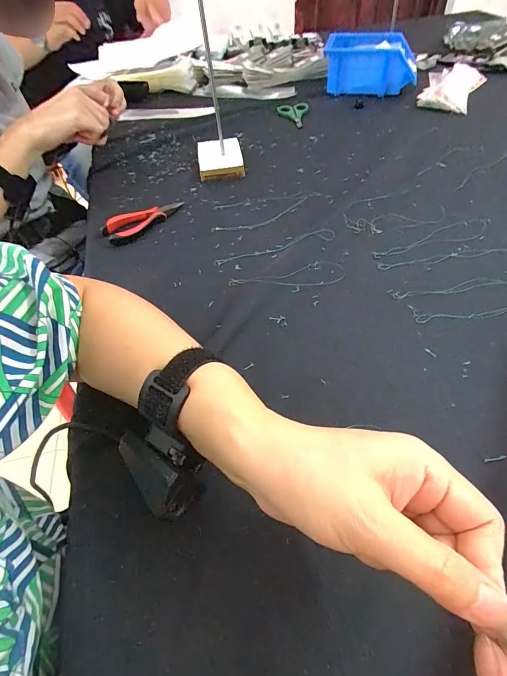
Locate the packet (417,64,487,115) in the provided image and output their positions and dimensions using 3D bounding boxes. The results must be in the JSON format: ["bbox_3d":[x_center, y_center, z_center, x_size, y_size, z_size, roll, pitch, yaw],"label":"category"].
[{"bbox_3d":[0.395,-0.500,0.704,0.104,0.025,0.207,18,55,18],"label":"packet"}]

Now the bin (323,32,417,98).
[{"bbox_3d":[0.234,-0.550,0.717,0.179,0.083,0.094,-4,51,1],"label":"bin"}]

